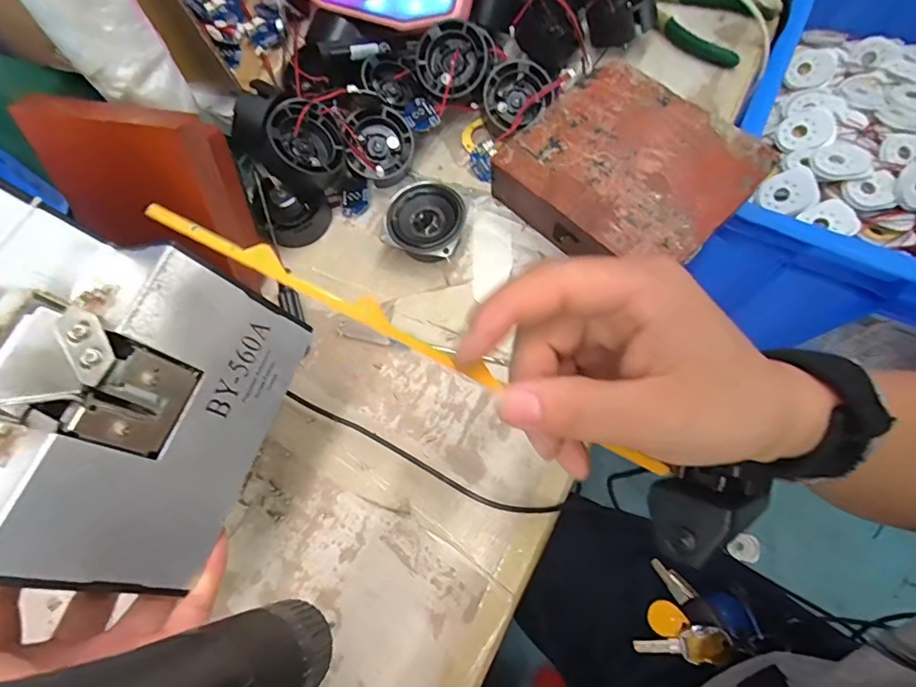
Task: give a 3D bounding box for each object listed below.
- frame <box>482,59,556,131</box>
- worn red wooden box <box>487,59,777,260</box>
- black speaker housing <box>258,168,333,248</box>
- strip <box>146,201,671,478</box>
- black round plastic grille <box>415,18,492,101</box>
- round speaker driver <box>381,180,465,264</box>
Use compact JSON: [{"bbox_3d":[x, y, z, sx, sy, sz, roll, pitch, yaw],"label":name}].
[{"bbox_3d":[0.043,-0.188,0.360,0.050,0.020,0.041,-39,83,-6],"label":"frame"},{"bbox_3d":[0.118,-0.119,0.342,0.128,0.054,0.143,-42,73,-12],"label":"worn red wooden box"},{"bbox_3d":[-0.120,-0.101,0.353,0.042,0.034,0.041,-10,69,0],"label":"black speaker housing"},{"bbox_3d":[-0.043,-0.016,0.156,0.127,0.004,0.008,27,71,0],"label":"strip"},{"bbox_3d":[-0.003,-0.212,0.358,0.055,0.027,0.055,-1,87,16],"label":"black round plastic grille"},{"bbox_3d":[-0.024,-0.082,0.344,0.053,0.030,0.060,11,71,7],"label":"round speaker driver"}]

